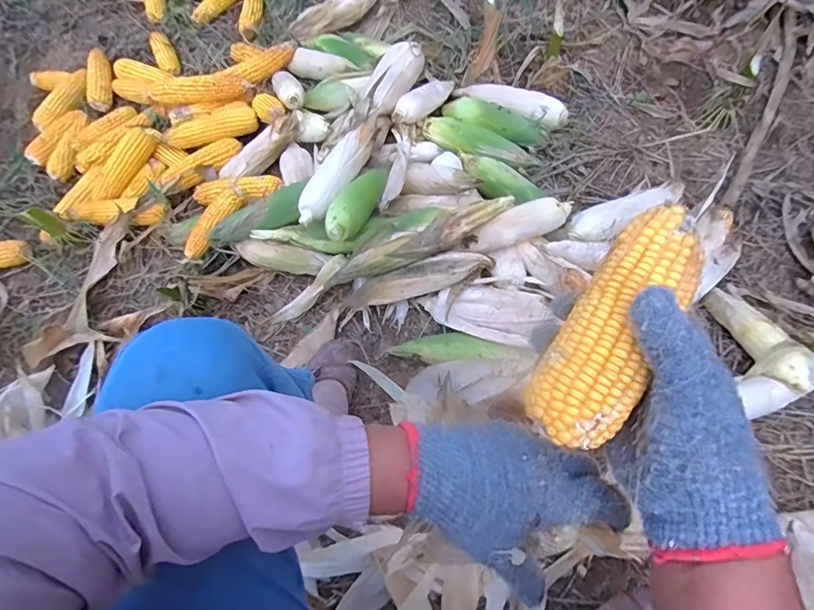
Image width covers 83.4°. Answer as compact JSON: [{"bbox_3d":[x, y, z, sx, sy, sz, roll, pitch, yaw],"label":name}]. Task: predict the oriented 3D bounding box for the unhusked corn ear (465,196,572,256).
[{"bbox_3d":[0.200,-0.145,0.848,0.188,0.050,0.064,-27,67,-7],"label":"unhusked corn ear"}]

